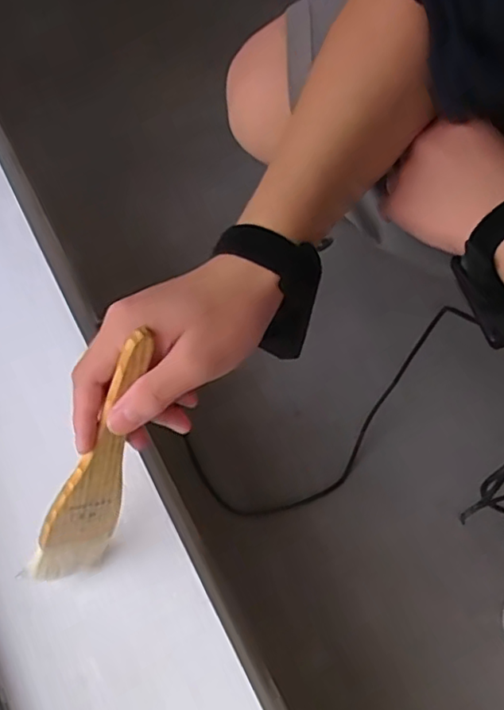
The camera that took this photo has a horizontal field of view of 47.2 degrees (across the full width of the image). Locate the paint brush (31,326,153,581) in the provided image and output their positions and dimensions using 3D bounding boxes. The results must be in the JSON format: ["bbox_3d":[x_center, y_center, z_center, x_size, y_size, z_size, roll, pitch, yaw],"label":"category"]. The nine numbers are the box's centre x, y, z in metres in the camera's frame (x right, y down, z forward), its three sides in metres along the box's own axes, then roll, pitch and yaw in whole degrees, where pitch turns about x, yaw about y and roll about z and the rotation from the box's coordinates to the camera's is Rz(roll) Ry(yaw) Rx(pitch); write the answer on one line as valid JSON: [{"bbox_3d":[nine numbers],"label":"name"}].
[{"bbox_3d":[-0.093,0.069,0.349,0.047,0.193,0.005,0,36,-36],"label":"paint brush"}]

